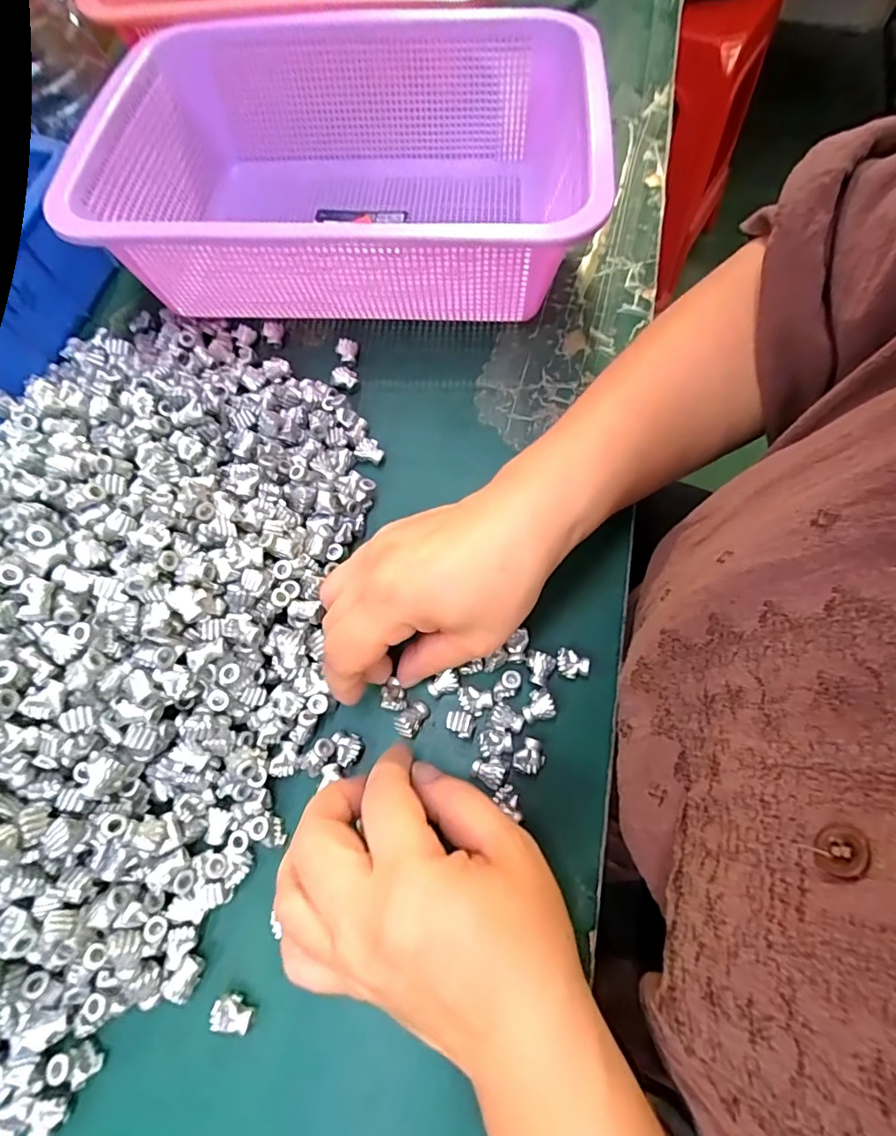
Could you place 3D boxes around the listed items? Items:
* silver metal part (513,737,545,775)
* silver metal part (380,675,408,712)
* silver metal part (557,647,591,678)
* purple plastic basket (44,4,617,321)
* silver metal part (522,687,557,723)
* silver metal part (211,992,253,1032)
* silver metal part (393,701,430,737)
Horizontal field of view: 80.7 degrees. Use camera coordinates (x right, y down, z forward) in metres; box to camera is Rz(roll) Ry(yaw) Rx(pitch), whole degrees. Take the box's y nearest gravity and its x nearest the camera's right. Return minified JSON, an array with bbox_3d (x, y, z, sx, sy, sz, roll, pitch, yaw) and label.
[{"bbox_3d":[0.040,0.092,0.255,0.013,0.007,0.016,38,76,14],"label":"silver metal part"},{"bbox_3d":[-0.027,0.064,0.267,0.013,0.007,0.015,8,71,5],"label":"silver metal part"},{"bbox_3d":[0.063,0.050,0.270,0.017,0.010,0.012,18,72,8],"label":"silver metal part"},{"bbox_3d":[-0.062,-0.249,0.341,0.283,0.094,0.220,1,70,2],"label":"purple plastic basket"},{"bbox_3d":[0.045,0.068,0.264,0.016,0.007,0.015,-12,70,-2],"label":"silver metal part"},{"bbox_3d":[-0.092,0.192,0.228,0.016,0.013,0.011,12,71,6],"label":"silver metal part"},{"bbox_3d":[-0.018,0.076,0.266,0.012,0.012,0.019,35,75,13],"label":"silver metal part"}]

